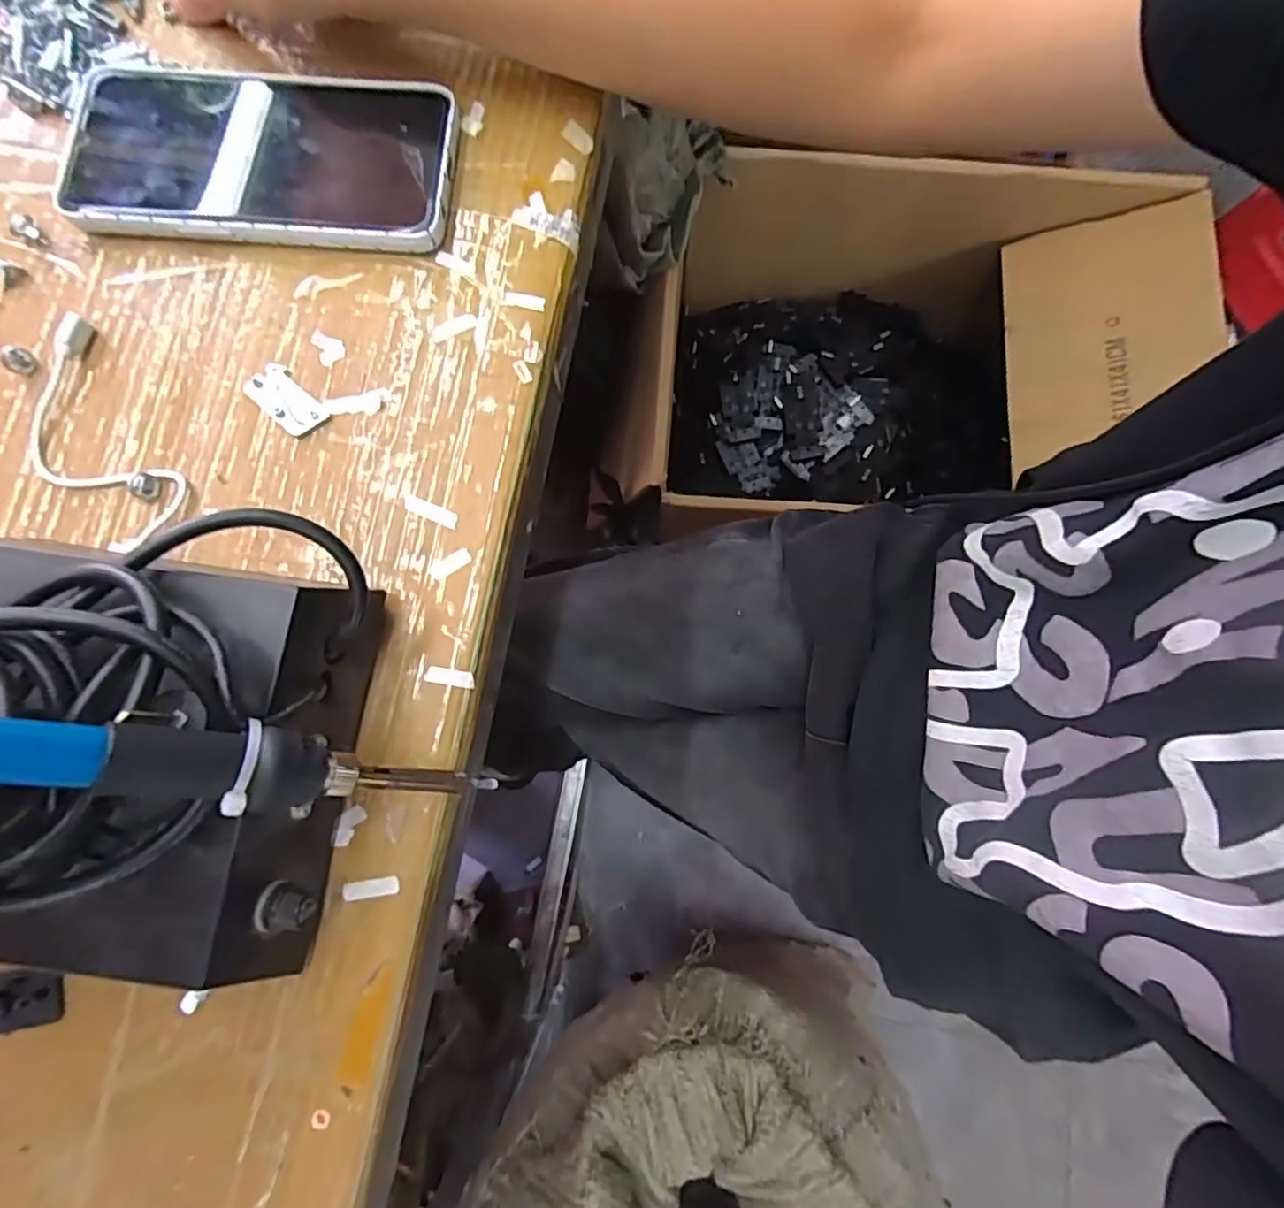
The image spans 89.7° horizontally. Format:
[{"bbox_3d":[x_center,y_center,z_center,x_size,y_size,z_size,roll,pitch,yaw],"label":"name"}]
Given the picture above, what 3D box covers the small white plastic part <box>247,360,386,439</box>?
[{"bbox_3d":[-0.138,-0.084,0.270,0.056,0.004,0.027,14,80,2],"label":"small white plastic part"}]

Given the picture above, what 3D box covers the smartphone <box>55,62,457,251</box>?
[{"bbox_3d":[-0.169,-0.198,0.286,0.166,0.014,0.080,4,80,0],"label":"smartphone"}]

